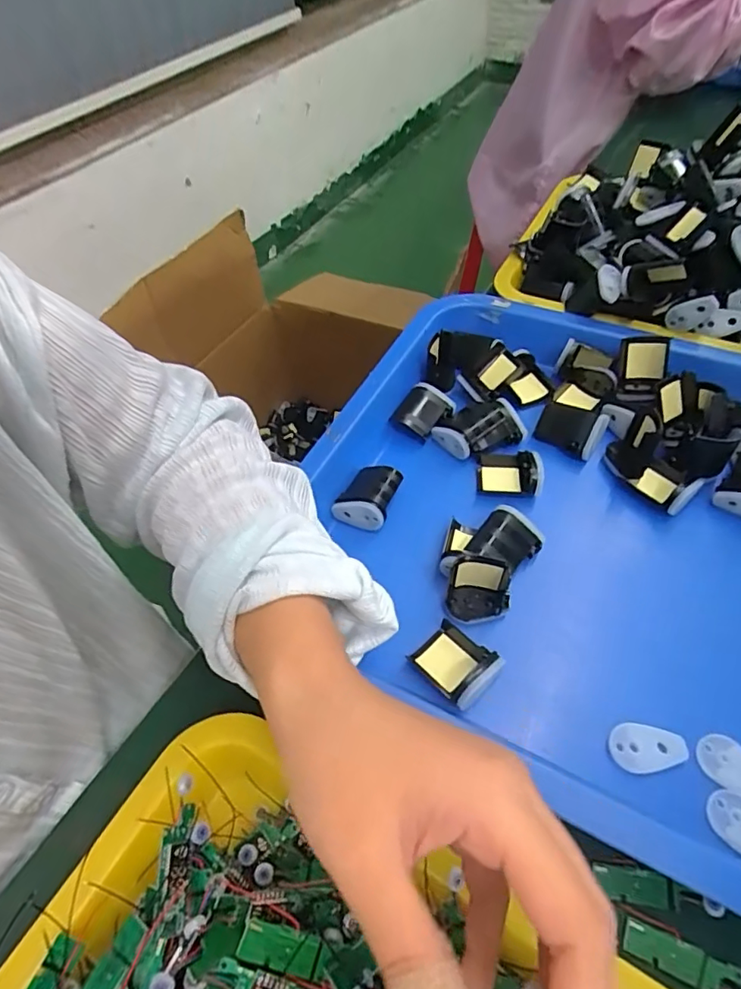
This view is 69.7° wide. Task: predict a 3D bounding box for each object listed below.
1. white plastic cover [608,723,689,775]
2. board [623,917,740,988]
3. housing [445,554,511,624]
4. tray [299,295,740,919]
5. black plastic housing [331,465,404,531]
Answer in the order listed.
[{"bbox_3d":[0.135,0.124,0.258,0.036,0.004,0.021,8,54,10],"label":"white plastic cover"},{"bbox_3d":[0.125,0.188,0.214,0.043,0.004,0.013,16,55,16],"label":"board"},{"bbox_3d":[0.061,0.054,0.298,0.035,0.037,0.025,9,54,11],"label":"housing"},{"bbox_3d":[0.179,0.033,0.316,0.453,0.054,0.327,25,58,21],"label":"tray"},{"bbox_3d":[-0.002,0.001,0.354,0.034,0.025,0.042,14,55,14],"label":"black plastic housing"}]

